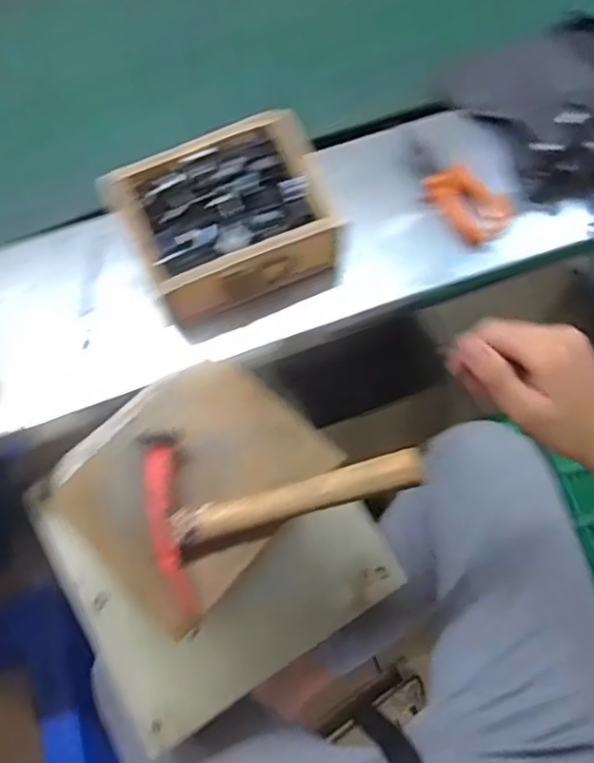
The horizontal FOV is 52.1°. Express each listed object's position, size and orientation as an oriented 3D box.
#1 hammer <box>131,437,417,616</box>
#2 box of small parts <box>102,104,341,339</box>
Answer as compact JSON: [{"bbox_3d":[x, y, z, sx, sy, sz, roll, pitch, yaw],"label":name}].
[{"bbox_3d":[-0.012,0.074,0.458,0.209,0.033,0.133,-23,68,-7],"label":"hammer"},{"bbox_3d":[-0.065,-0.148,0.587,0.186,0.090,0.155,-23,68,-7],"label":"box of small parts"}]

